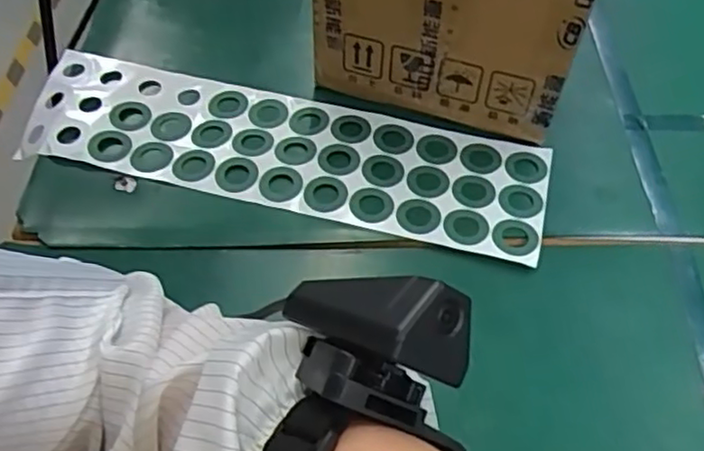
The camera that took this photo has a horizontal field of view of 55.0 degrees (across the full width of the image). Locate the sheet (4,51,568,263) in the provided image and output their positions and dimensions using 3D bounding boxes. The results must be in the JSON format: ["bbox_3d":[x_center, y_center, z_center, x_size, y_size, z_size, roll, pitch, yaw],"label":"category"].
[{"bbox_3d":[-0.053,-0.058,0.513,0.392,0.009,0.110,12,55,6],"label":"sheet"}]

